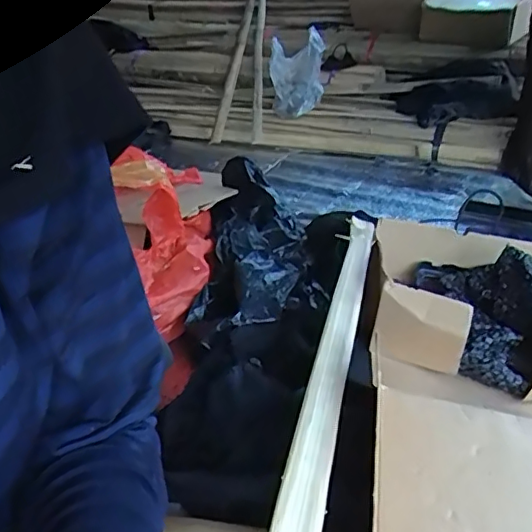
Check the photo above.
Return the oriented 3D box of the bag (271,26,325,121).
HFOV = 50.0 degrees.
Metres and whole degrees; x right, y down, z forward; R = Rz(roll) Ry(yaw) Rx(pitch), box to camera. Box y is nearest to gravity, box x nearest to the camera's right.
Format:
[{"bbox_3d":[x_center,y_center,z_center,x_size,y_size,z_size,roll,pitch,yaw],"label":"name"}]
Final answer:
[{"bbox_3d":[0.081,-0.510,1.518,0.152,0.220,0.050,2,8,25],"label":"bag"}]

